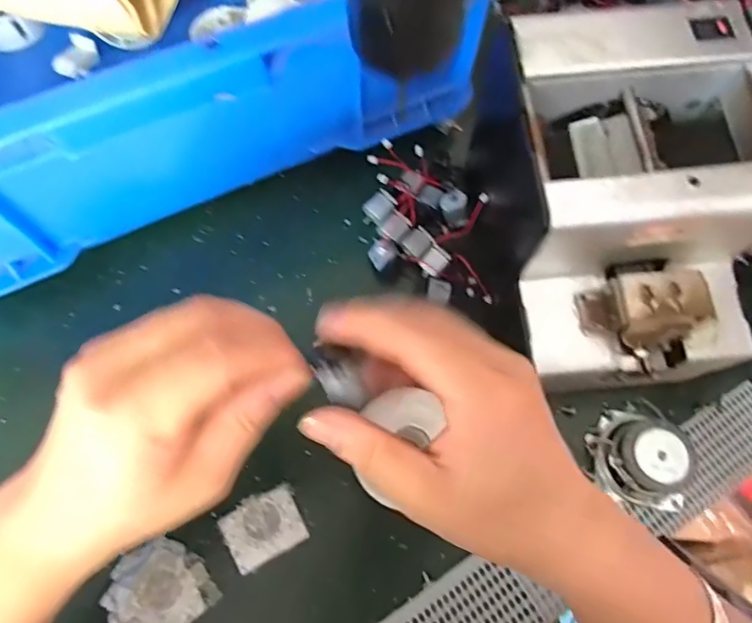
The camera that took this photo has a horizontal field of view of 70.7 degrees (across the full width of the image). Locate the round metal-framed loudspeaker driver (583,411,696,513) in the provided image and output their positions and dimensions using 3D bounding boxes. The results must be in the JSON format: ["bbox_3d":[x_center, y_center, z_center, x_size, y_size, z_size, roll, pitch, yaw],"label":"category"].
[{"bbox_3d":[0.170,0.092,0.331,0.059,0.031,0.054,-1,69,2],"label":"round metal-framed loudspeaker driver"}]

